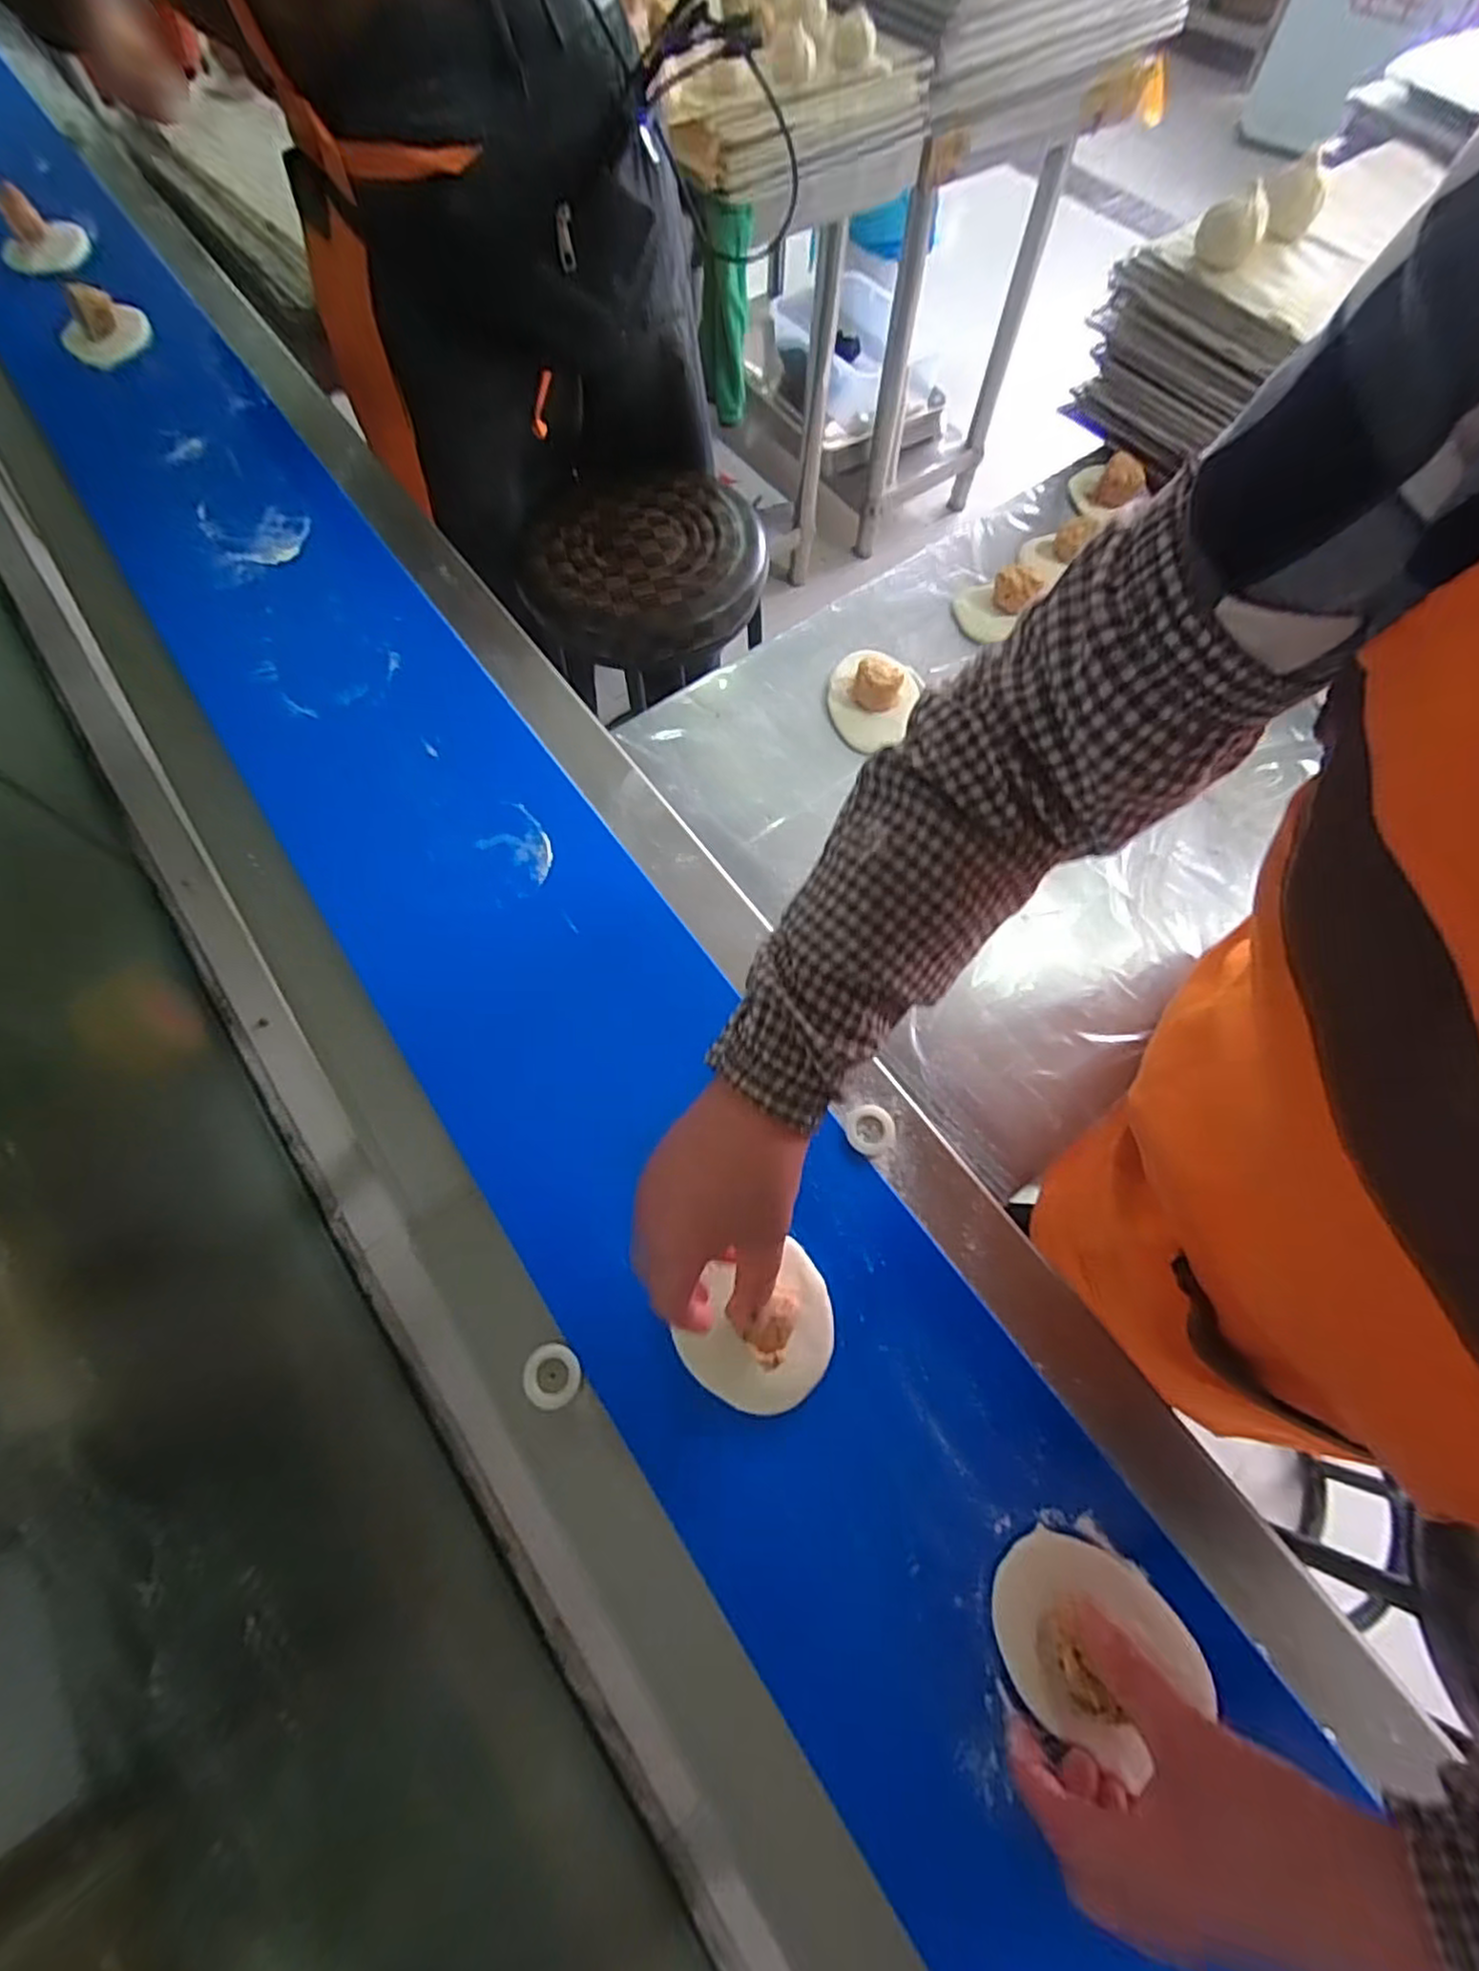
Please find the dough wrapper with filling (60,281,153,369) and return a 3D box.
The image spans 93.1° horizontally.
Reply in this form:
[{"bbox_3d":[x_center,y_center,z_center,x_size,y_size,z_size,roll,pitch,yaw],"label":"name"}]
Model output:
[{"bbox_3d":[-0.670,-0.697,0.732,0.083,0.050,0.076,-34,71,-14],"label":"dough wrapper with filling"}]

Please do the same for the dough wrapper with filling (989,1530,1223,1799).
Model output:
[{"bbox_3d":[0.167,0.302,0.324,0.086,0.029,0.080,0,59,0],"label":"dough wrapper with filling"}]

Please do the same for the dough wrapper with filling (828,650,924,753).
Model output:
[{"bbox_3d":[0.115,-0.256,0.602,0.076,0.032,0.102,22,68,8],"label":"dough wrapper with filling"}]

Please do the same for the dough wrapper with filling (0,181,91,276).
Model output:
[{"bbox_3d":[-0.801,-0.860,0.794,0.089,0.050,0.070,-34,71,-14],"label":"dough wrapper with filling"}]

